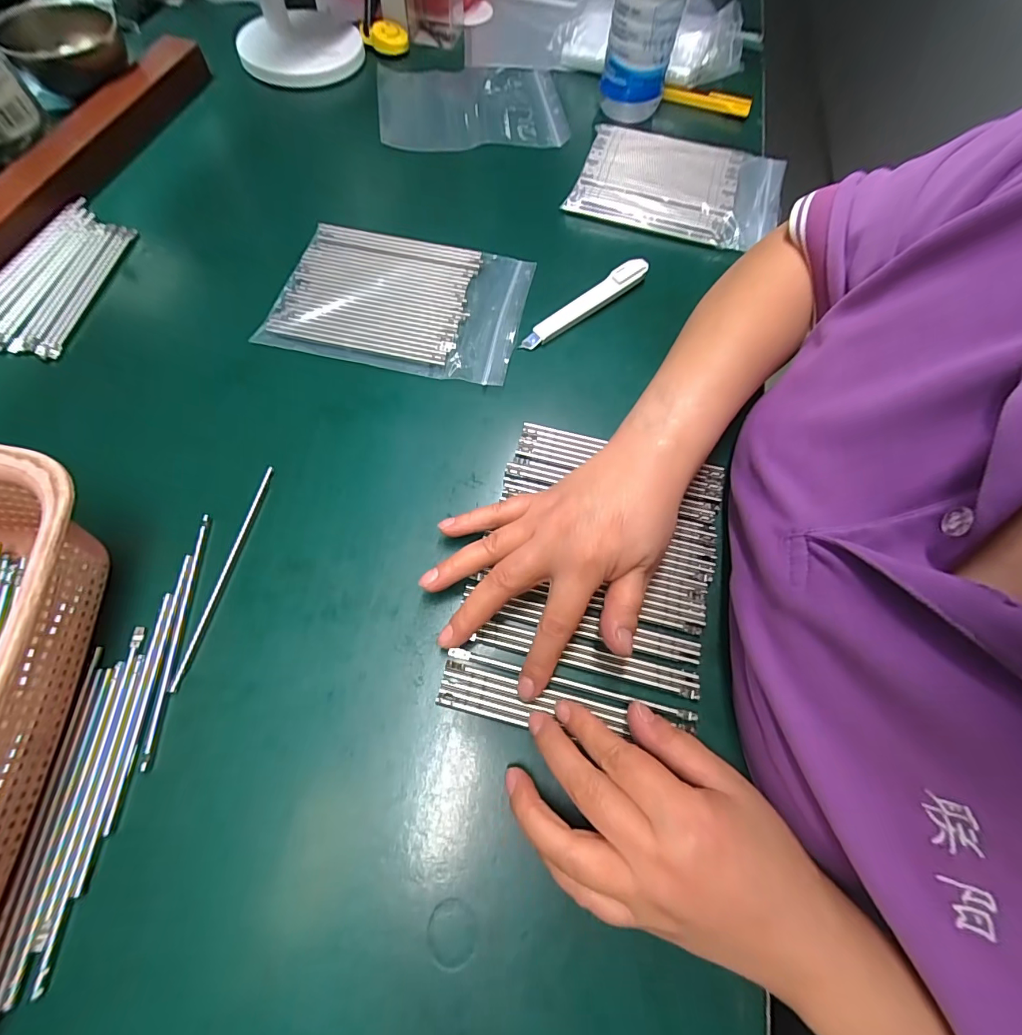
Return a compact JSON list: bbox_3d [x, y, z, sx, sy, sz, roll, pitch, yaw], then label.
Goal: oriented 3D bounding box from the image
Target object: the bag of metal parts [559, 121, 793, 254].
[{"bbox_3d":[0.165,-0.327,0.445,0.183,0.023,0.130,21,67,7],"label":"bag of metal parts"}]

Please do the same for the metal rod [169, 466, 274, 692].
[{"bbox_3d":[-0.177,0.032,0.285,0.004,0.005,0.145,10,66,2],"label":"metal rod"}]

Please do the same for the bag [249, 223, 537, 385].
[{"bbox_3d":[-0.088,-0.182,0.376,0.194,0.015,0.140,12,66,3],"label":"bag"}]

